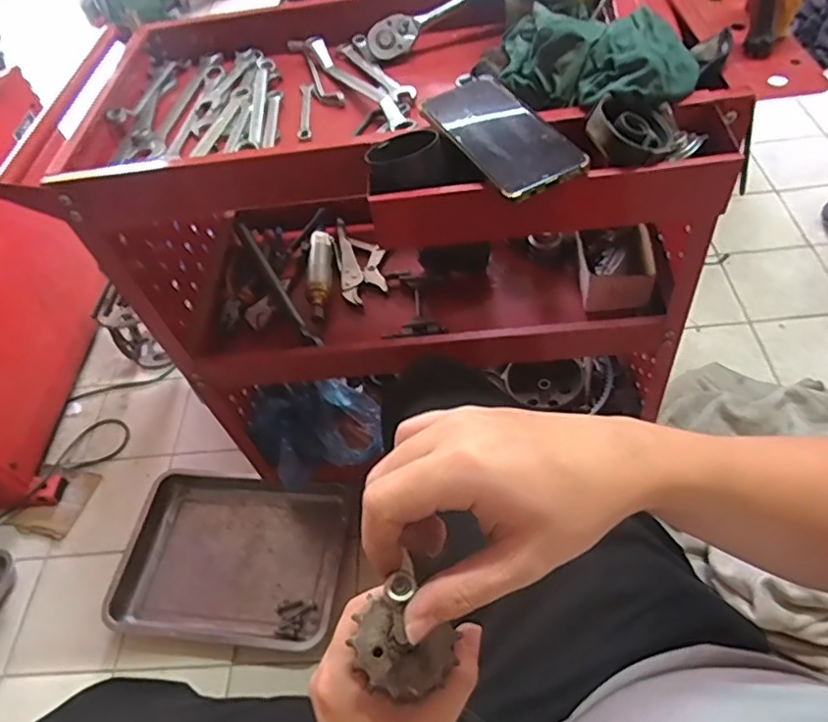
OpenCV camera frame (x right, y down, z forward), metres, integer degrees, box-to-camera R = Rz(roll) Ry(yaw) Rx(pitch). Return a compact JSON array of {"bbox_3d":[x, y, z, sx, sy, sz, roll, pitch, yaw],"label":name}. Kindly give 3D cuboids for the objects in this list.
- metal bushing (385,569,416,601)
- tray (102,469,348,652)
[{"bbox_3d":[-0.005,0.094,0.248,0.012,0.004,0.011,-3,50,4],"label":"metal bushing"},{"bbox_3d":[-0.329,0.343,1.070,0.400,0.033,0.289,1,52,10],"label":"tray"}]

